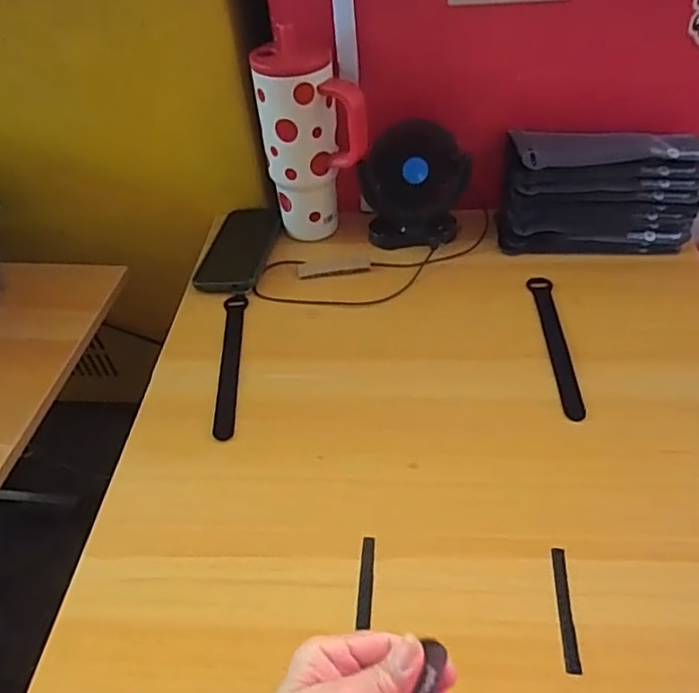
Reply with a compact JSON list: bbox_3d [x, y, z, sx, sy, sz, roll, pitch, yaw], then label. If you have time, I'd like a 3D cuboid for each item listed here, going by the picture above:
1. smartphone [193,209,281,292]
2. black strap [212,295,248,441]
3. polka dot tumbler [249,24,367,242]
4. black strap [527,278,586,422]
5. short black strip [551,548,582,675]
[{"bbox_3d":[-0.135,-0.122,0.715,0.078,0.008,0.164,3,46,9],"label":"smartphone"},{"bbox_3d":[-0.121,0.014,0.593,0.022,0.005,0.195,-5,46,0],"label":"black strap"},{"bbox_3d":[-0.039,-0.218,0.658,0.081,0.212,0.102,-31,51,-23],"label":"polka dot tumbler"},{"bbox_3d":[0.205,-0.006,0.580,0.023,0.005,0.193,1,46,6],"label":"black strap"},{"bbox_3d":[0.150,0.181,0.405,0.010,0.004,0.083,2,46,7],"label":"short black strip"}]

